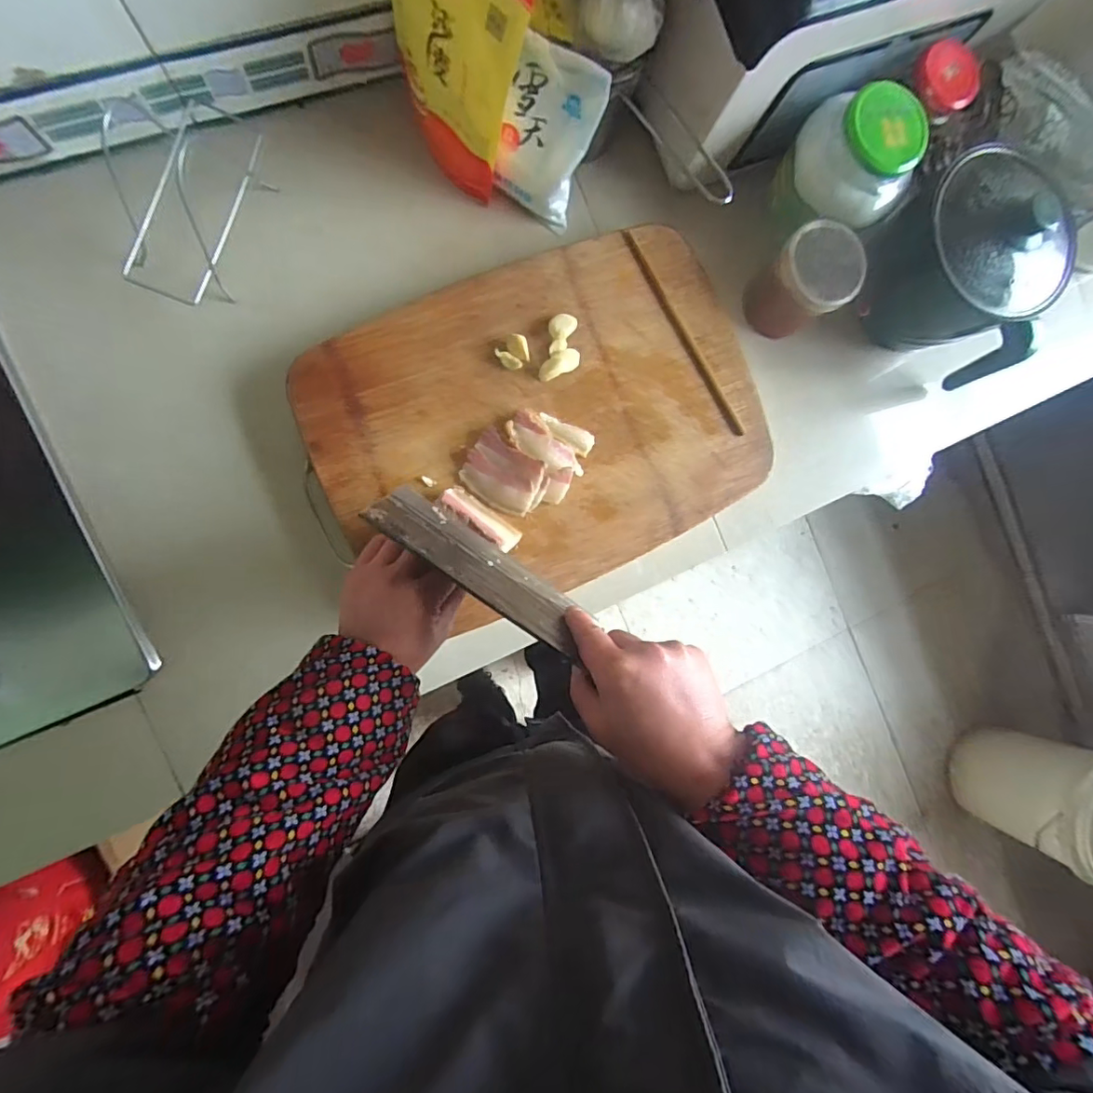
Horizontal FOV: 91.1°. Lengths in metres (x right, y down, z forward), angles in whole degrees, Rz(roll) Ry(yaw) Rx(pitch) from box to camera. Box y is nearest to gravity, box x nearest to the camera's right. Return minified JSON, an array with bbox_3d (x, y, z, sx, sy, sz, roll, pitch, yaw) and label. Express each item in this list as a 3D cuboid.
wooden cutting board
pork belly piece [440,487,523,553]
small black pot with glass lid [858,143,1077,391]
[{"bbox_3d":[0.006,-0.118,0.511,0.418,0.027,0.299,-25,93,-9],"label":"wooden cutting board"},{"bbox_3d":[-0.059,-0.025,0.483,0.075,0.049,0.011,42,114,3],"label":"pork belly piece"},{"bbox_3d":[0.445,-0.285,0.554,0.151,0.131,0.195,-38,95,-8],"label":"small black pot with glass lid"}]

